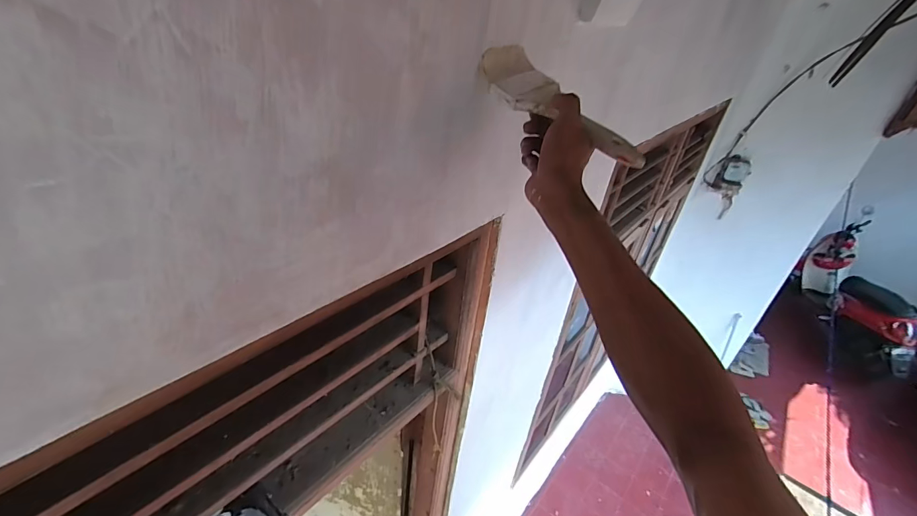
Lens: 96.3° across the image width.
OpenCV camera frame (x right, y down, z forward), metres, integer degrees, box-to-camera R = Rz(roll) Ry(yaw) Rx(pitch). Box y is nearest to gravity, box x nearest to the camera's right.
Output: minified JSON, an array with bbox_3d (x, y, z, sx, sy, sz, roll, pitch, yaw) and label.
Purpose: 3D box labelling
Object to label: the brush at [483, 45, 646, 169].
[{"bbox_3d":[0.105,-0.148,0.405,0.185,0.029,0.069,44,46,19],"label":"brush"}]

